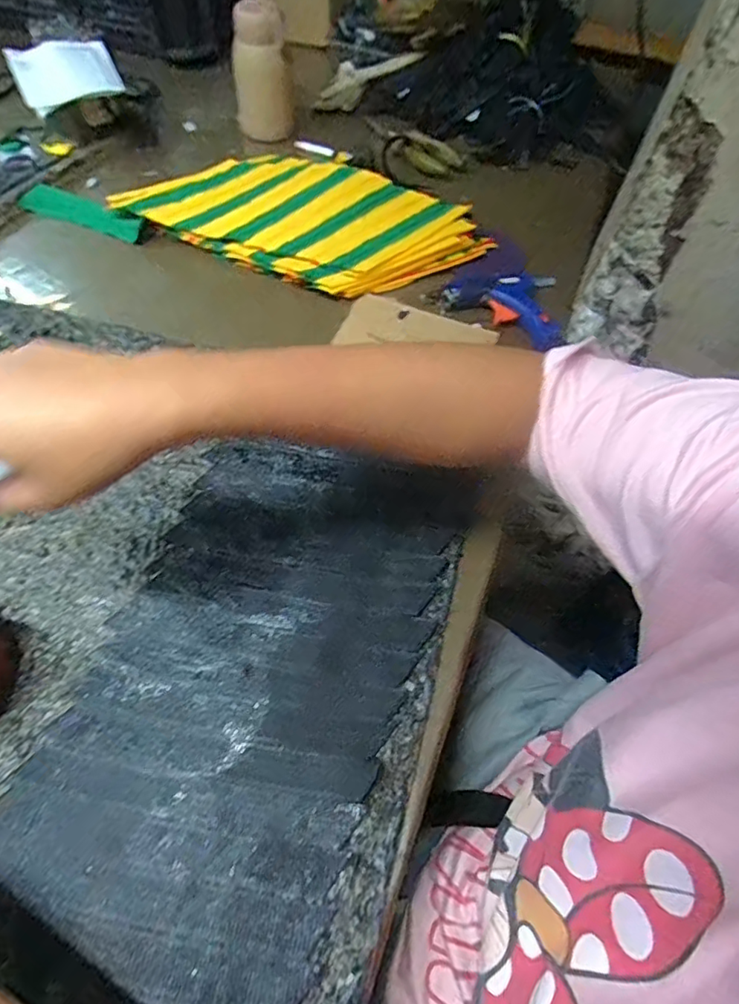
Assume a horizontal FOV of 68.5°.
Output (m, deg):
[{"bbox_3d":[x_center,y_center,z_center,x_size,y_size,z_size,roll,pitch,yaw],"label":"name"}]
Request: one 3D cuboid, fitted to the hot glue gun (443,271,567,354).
[{"bbox_3d":[0.161,-0.220,0.582,0.131,0.024,0.106,32,63,16],"label":"hot glue gun"}]

